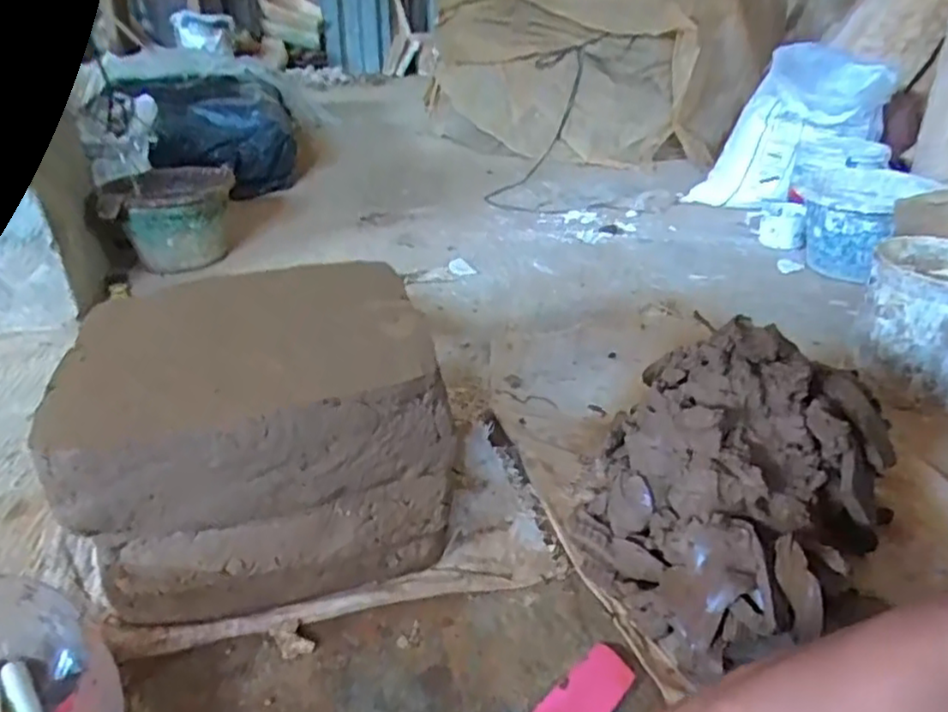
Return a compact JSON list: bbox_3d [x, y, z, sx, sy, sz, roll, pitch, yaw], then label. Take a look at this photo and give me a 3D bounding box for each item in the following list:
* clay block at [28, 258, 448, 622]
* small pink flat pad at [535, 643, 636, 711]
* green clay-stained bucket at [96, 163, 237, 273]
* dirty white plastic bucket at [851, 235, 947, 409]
[{"bbox_3d":[-0.192,0.086,0.640,0.307,0.258,0.232,-9,32,-17],"label":"clay block"},{"bbox_3d":[0.091,0.279,0.554,0.045,0.013,0.108,26,38,36],"label":"small pink flat pad"},{"bbox_3d":[-0.609,-0.281,1.395,0.228,0.158,0.219,-3,30,-4],"label":"green clay-stained bucket"},{"bbox_3d":[0.621,-0.048,0.920,0.169,0.166,0.170,1,30,0],"label":"dirty white plastic bucket"}]

